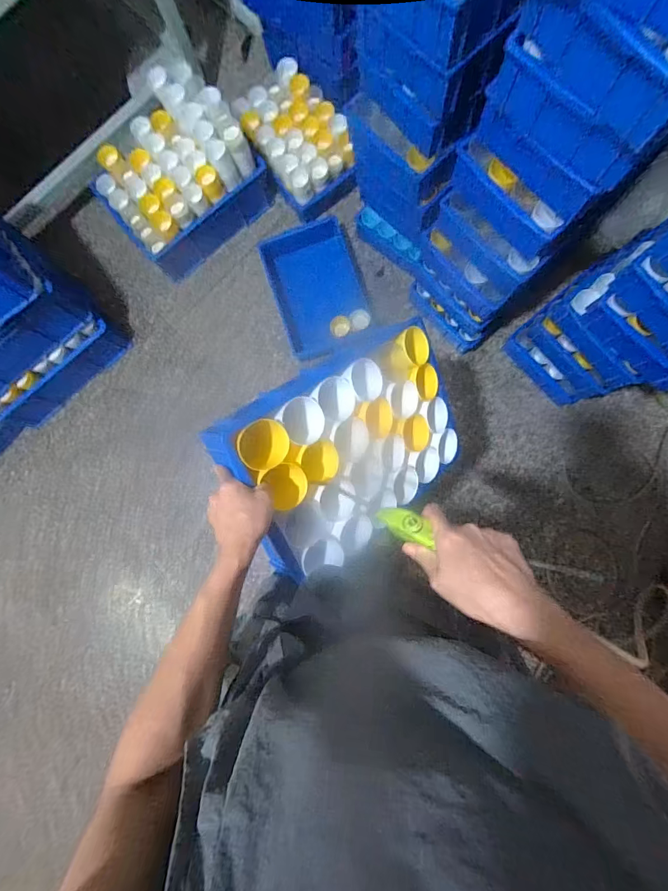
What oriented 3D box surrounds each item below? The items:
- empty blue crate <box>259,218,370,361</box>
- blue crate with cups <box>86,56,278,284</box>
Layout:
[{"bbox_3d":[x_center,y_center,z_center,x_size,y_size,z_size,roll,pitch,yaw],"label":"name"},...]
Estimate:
[{"bbox_3d":[-0.050,-0.514,1.326,0.291,0.087,0.419,-16,85,3],"label":"empty blue crate"},{"bbox_3d":[-0.506,-0.865,1.306,0.482,0.232,0.390,-42,84,0],"label":"blue crate with cups"}]

